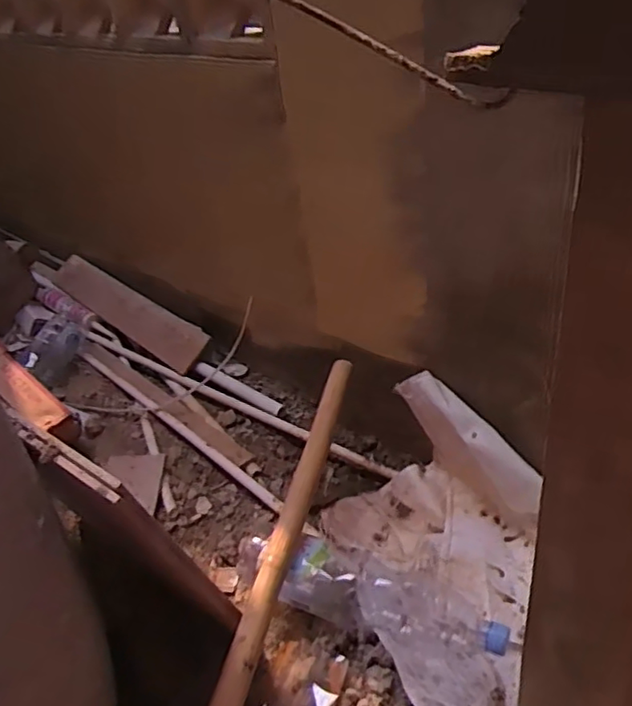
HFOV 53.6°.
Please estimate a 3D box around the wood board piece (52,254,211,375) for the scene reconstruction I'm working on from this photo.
[{"bbox_3d":[-0.457,-0.106,1.467,0.588,0.030,0.112,25,88,36],"label":"wood board piece"}]

